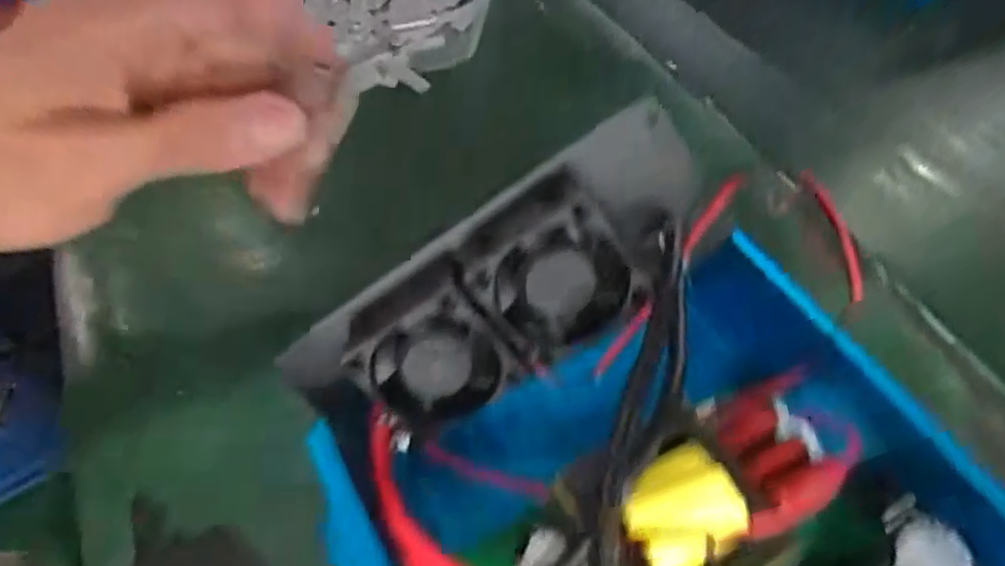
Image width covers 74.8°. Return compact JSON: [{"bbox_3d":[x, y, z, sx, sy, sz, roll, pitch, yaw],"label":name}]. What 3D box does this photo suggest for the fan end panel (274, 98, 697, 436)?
[{"bbox_3d":[-0.009,0.007,0.190,0.116,0.047,0.025,-35,24,11],"label":"fan end panel"}]

